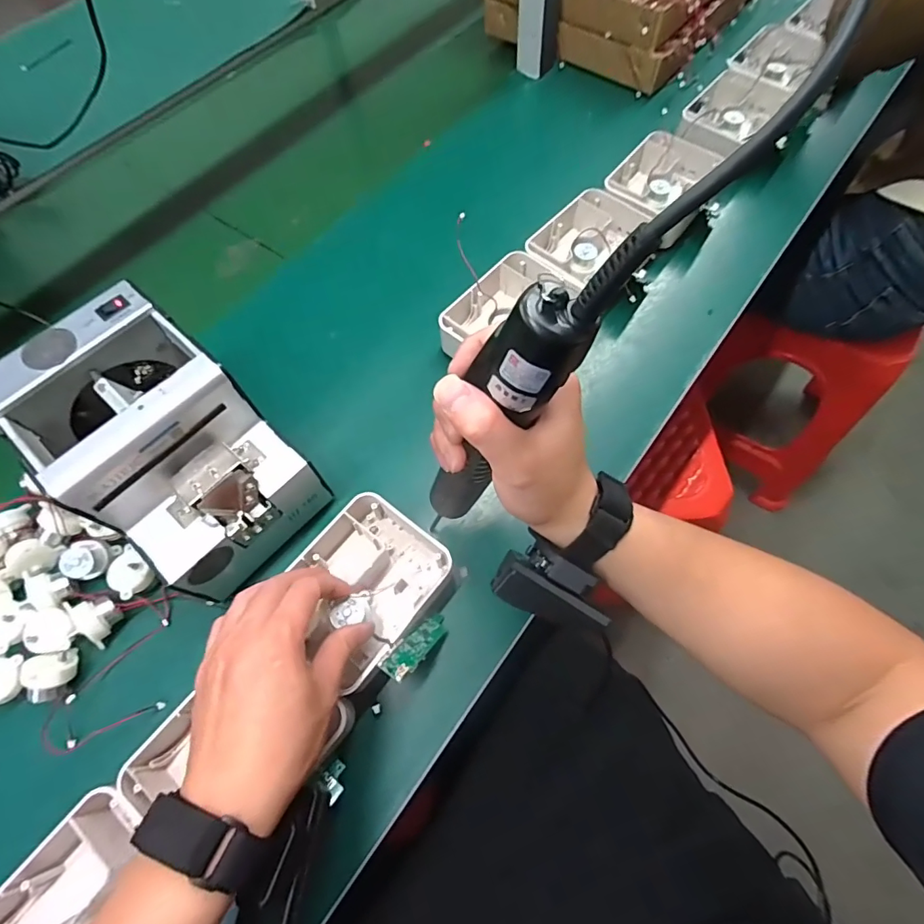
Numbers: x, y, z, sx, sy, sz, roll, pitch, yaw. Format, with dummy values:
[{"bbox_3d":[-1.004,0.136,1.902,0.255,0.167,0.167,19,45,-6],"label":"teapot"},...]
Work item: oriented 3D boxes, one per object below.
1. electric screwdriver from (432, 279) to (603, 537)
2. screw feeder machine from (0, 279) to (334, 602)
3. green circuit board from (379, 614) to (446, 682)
[{"bbox_3d":[0.016,-0.019,0.279,0.035,0.194,0.032,-10,65,-20],"label":"electric screwdriver"},{"bbox_3d":[-0.217,-0.008,0.373,0.179,0.136,0.125,39,73,17],"label":"screw feeder machine"},{"bbox_3d":[-0.032,0.135,0.364,0.020,0.006,0.068,36,33,16],"label":"green circuit board"}]

